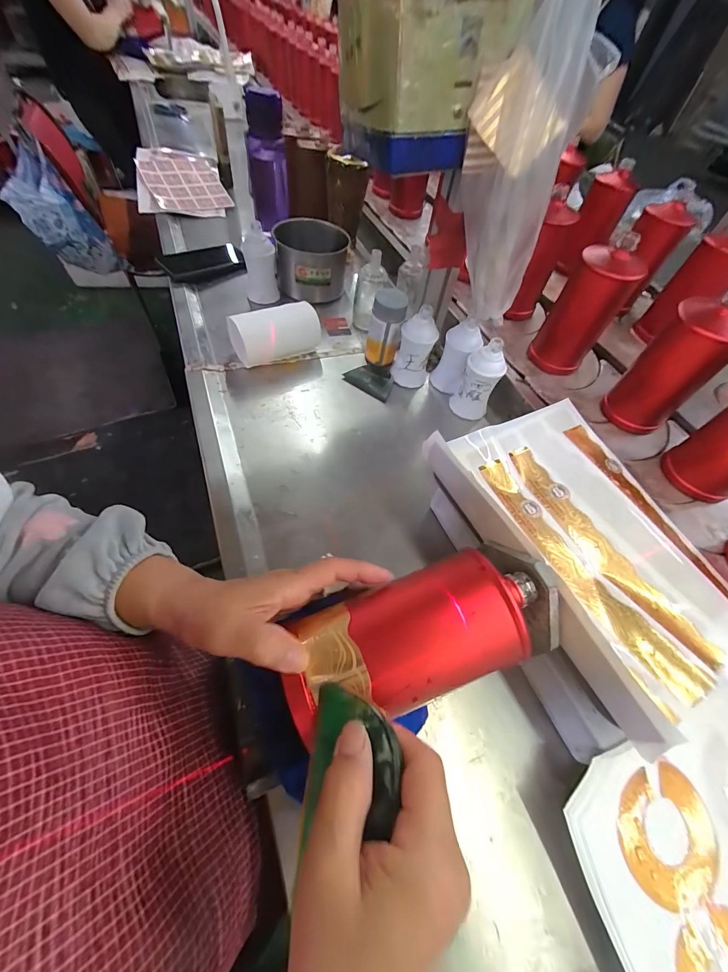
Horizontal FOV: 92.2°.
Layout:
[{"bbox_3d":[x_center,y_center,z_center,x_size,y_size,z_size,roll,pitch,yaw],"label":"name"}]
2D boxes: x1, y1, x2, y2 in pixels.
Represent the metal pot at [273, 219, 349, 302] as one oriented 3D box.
[{"bbox_3d":[-0.100,-0.426,0.675,0.133,0.101,0.122,0,58,-6],"label":"metal pot"}]

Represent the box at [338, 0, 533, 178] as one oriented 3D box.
[{"bbox_3d":[0.053,-0.403,0.342,0.150,0.131,0.133,-9,58,-11],"label":"box"}]

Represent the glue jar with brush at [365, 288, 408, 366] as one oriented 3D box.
[{"bbox_3d":[0.034,-0.253,0.562,0.057,0.113,0.044,12,58,2],"label":"glue jar with brush"}]

